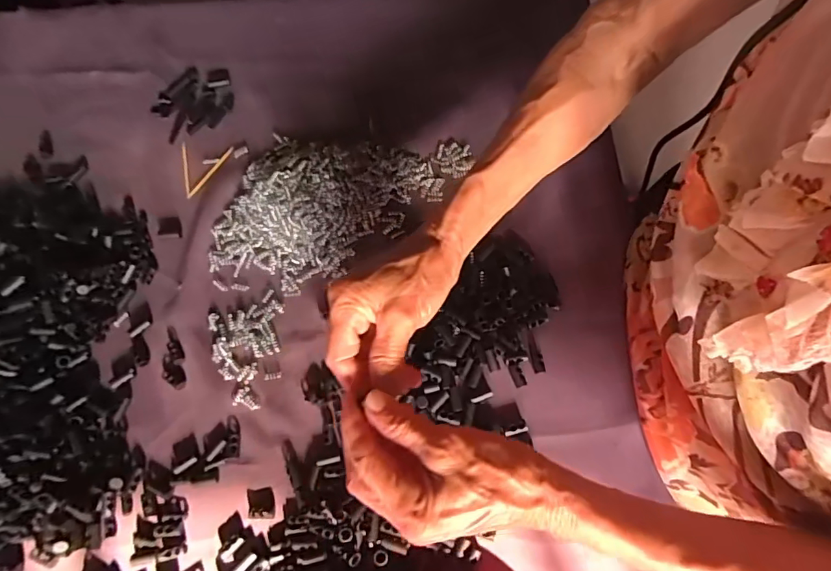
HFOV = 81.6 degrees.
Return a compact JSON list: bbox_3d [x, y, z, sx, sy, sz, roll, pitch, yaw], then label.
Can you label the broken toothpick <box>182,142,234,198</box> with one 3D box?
[{"bbox_3d":[-0.198,-0.106,0.444,0.047,0.004,0.055,6,72,4],"label":"broken toothpick"}]

